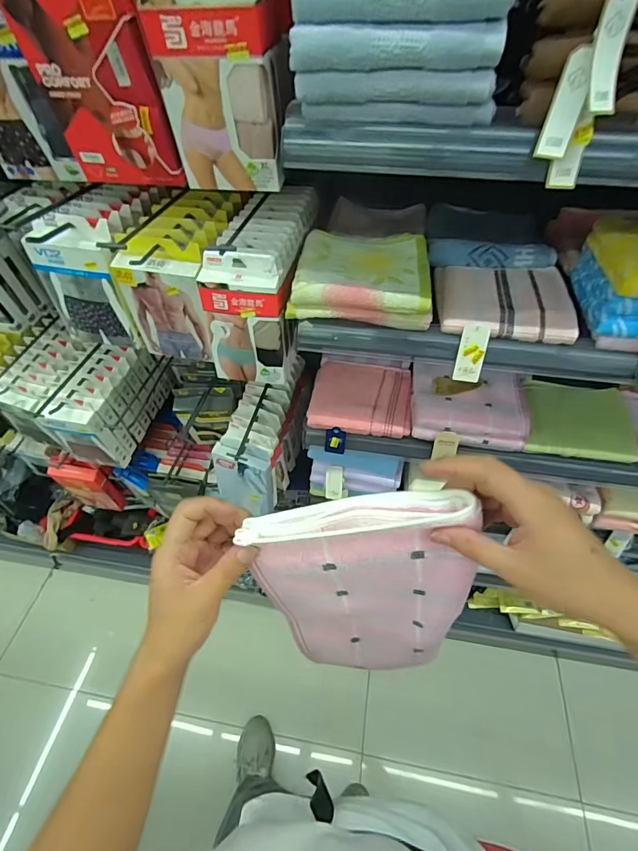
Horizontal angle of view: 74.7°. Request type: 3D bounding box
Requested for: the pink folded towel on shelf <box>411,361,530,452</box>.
[{"bbox_3d":[0.277,-0.046,0.772,0.199,0.063,0.153,7,50,6],"label":"pink folded towel on shelf"}]

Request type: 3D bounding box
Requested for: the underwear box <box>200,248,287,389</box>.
[{"bbox_3d":[-0.109,-0.155,0.627,0.113,0.195,0.046,6,50,5],"label":"underwear box"}]

